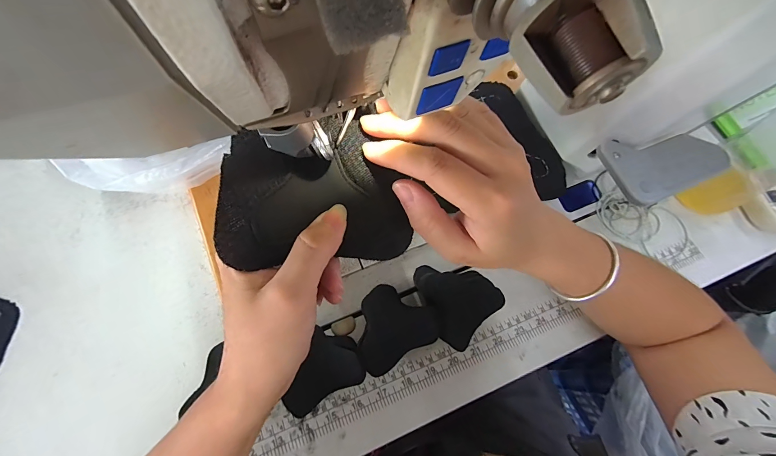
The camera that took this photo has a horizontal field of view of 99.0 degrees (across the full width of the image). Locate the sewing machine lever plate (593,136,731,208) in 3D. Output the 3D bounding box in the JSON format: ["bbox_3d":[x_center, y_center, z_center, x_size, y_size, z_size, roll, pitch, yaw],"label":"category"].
[{"bbox_3d":[0.260,-0.065,0.310,0.113,0.011,0.064,-21,69,-10],"label":"sewing machine lever plate"}]

